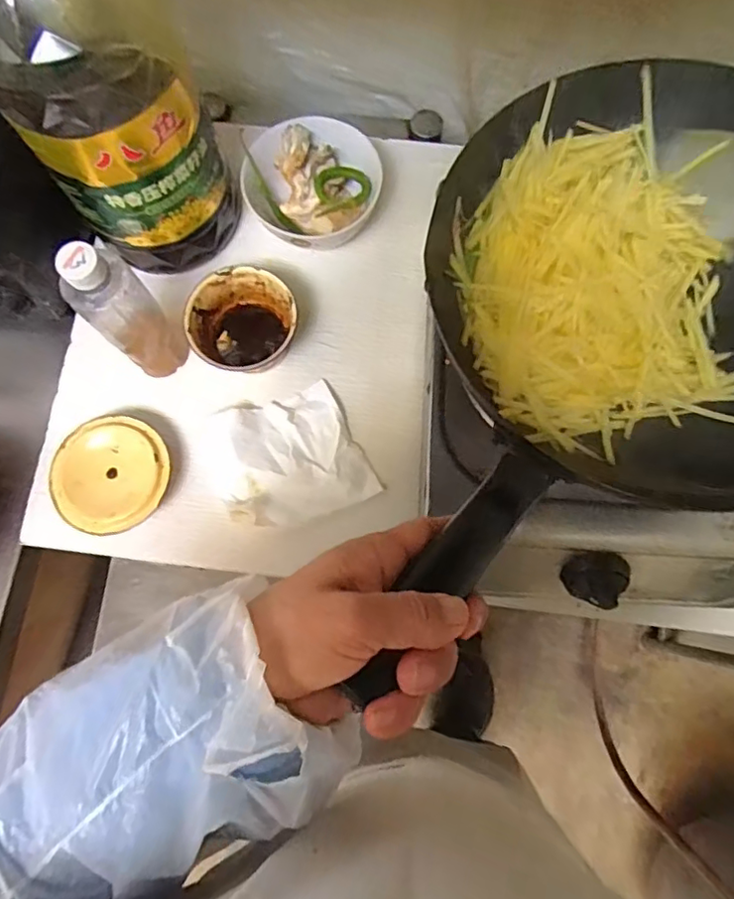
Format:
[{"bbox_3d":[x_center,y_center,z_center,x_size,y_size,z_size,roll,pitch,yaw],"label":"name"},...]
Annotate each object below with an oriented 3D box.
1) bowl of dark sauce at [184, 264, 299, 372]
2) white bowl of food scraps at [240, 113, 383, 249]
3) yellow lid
[{"bbox_3d":[-0.123,-0.124,0.580,0.093,0.063,0.102,0,75,2],"label":"bowl of dark sauce"},{"bbox_3d":[-0.055,-0.263,0.606,0.145,0.078,0.128,-3,75,1],"label":"white bowl of food scraps"},{"bbox_3d":[-0.247,0.023,0.553,0.109,0.010,0.109,1,79,-3],"label":"yellow lid"}]

